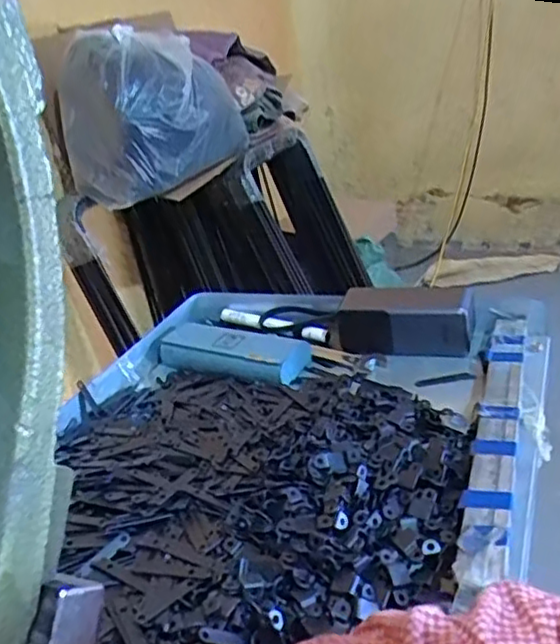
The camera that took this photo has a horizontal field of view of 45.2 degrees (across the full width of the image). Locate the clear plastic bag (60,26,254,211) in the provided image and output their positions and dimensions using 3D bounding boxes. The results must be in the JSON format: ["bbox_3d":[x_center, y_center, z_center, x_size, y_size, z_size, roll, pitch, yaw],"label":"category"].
[{"bbox_3d":[-0.264,-0.437,1.402,0.377,0.305,0.222,-12,26,-5],"label":"clear plastic bag"}]

